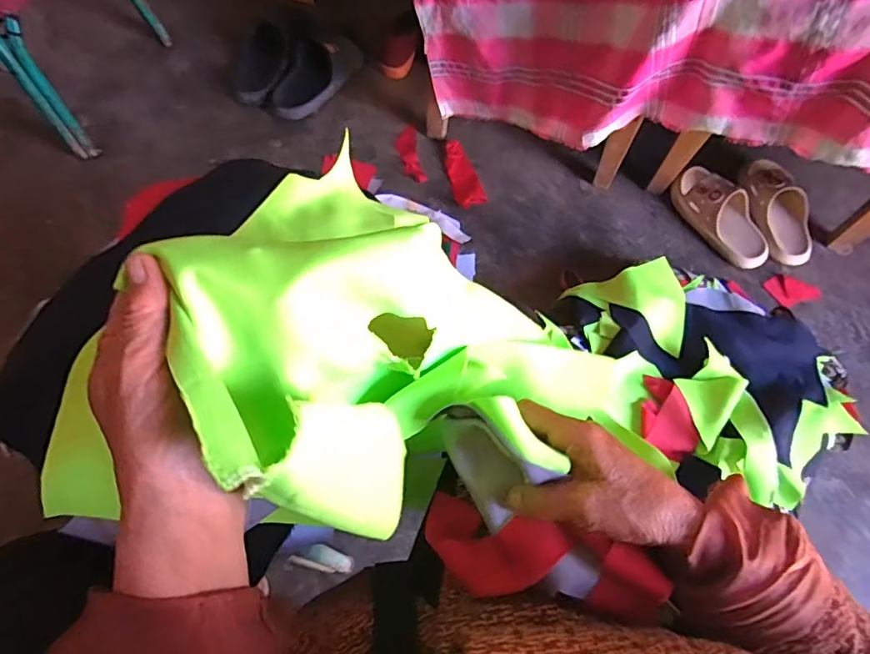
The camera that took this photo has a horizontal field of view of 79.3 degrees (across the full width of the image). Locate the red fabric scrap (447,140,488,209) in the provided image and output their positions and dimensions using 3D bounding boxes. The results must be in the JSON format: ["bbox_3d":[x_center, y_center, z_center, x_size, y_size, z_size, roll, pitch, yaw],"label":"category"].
[{"bbox_3d":[0.054,-0.304,1.036,0.055,0.006,0.155,-15,69,-7],"label":"red fabric scrap"}]

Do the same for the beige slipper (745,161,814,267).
[{"bbox_3d":[0.646,-0.221,0.987,0.097,0.055,0.211,-20,70,-9],"label":"beige slipper"}]

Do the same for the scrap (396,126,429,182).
[{"bbox_3d":[-0.051,-0.349,1.053,0.046,0.004,0.143,-11,68,-5],"label":"scrap"}]

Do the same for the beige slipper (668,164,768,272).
[{"bbox_3d":[0.539,-0.210,0.978,0.101,0.062,0.216,-38,73,-15],"label":"beige slipper"}]

